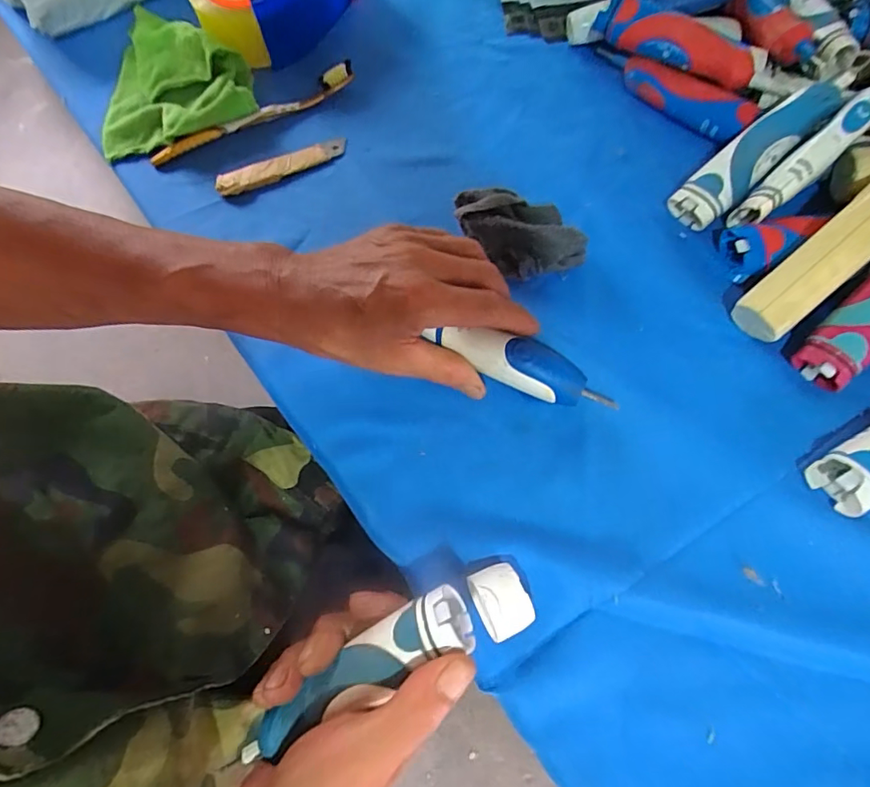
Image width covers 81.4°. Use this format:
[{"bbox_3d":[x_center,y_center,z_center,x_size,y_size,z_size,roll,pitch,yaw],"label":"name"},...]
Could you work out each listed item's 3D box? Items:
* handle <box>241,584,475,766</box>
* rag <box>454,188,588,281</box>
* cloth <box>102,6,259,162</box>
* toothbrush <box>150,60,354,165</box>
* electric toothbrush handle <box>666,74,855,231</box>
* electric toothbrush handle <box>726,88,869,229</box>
[{"bbox_3d":[-0.042,0.143,0.253,0.132,0.028,0.029,-36,70,9],"label":"handle"},{"bbox_3d":[0.058,-0.112,0.358,0.094,0.040,0.051,13,69,8],"label":"rag"},{"bbox_3d":[-0.240,-0.295,0.458,0.132,0.028,0.179,-16,68,-4],"label":"cloth"},{"bbox_3d":[-0.154,-0.239,0.432,0.184,0.022,0.013,-29,70,-9],"label":"toothbrush"},{"bbox_3d":[0.239,-0.179,0.366,0.143,0.023,0.035,-41,71,7],"label":"electric toothbrush handle"},{"bbox_3d":[0.268,-0.170,0.352,0.140,0.026,0.021,-43,72,3],"label":"electric toothbrush handle"}]

